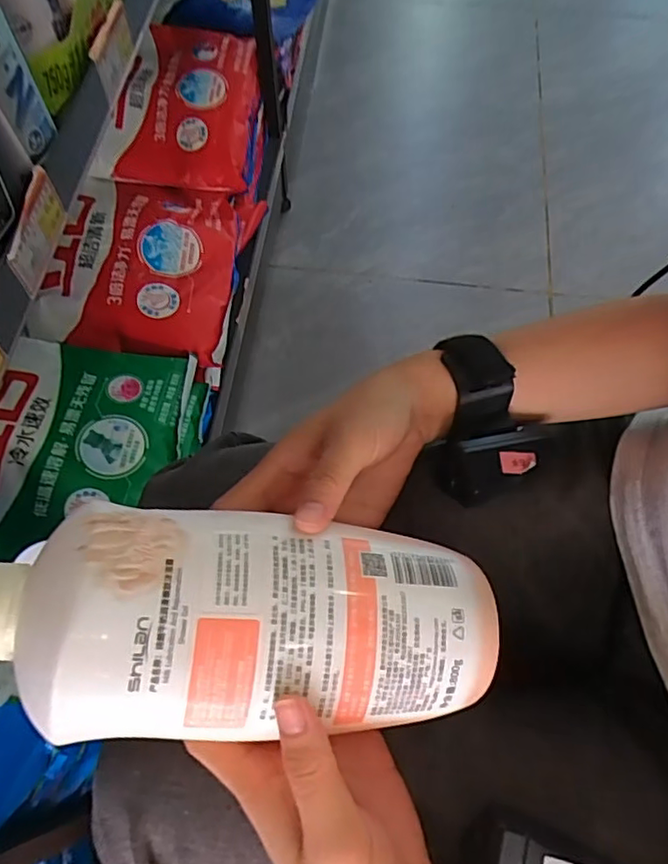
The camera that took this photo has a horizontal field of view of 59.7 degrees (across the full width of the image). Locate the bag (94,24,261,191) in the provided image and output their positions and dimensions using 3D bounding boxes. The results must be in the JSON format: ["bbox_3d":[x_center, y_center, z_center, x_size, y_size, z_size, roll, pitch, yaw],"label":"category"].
[{"bbox_3d":[-0.206,-0.457,0.801,0.205,0.052,0.256,4,65,1],"label":"bag"}]

